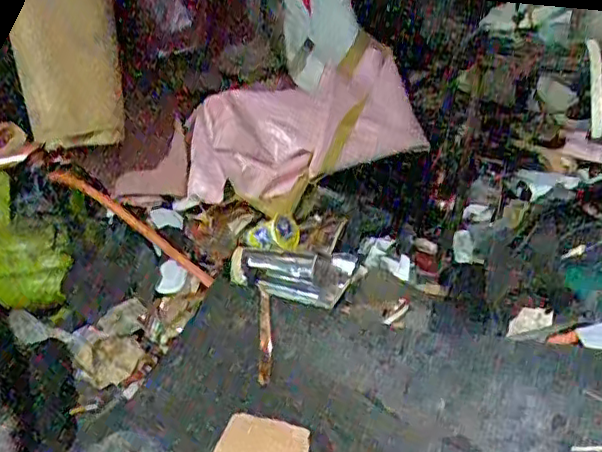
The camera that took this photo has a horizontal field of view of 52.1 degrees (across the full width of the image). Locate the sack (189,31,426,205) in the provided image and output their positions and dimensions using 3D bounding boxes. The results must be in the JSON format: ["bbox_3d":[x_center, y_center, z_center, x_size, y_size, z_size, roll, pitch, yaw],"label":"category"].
[{"bbox_3d":[0.002,-0.245,1.363,0.493,0.280,0.208,-4,20,0],"label":"sack"}]

